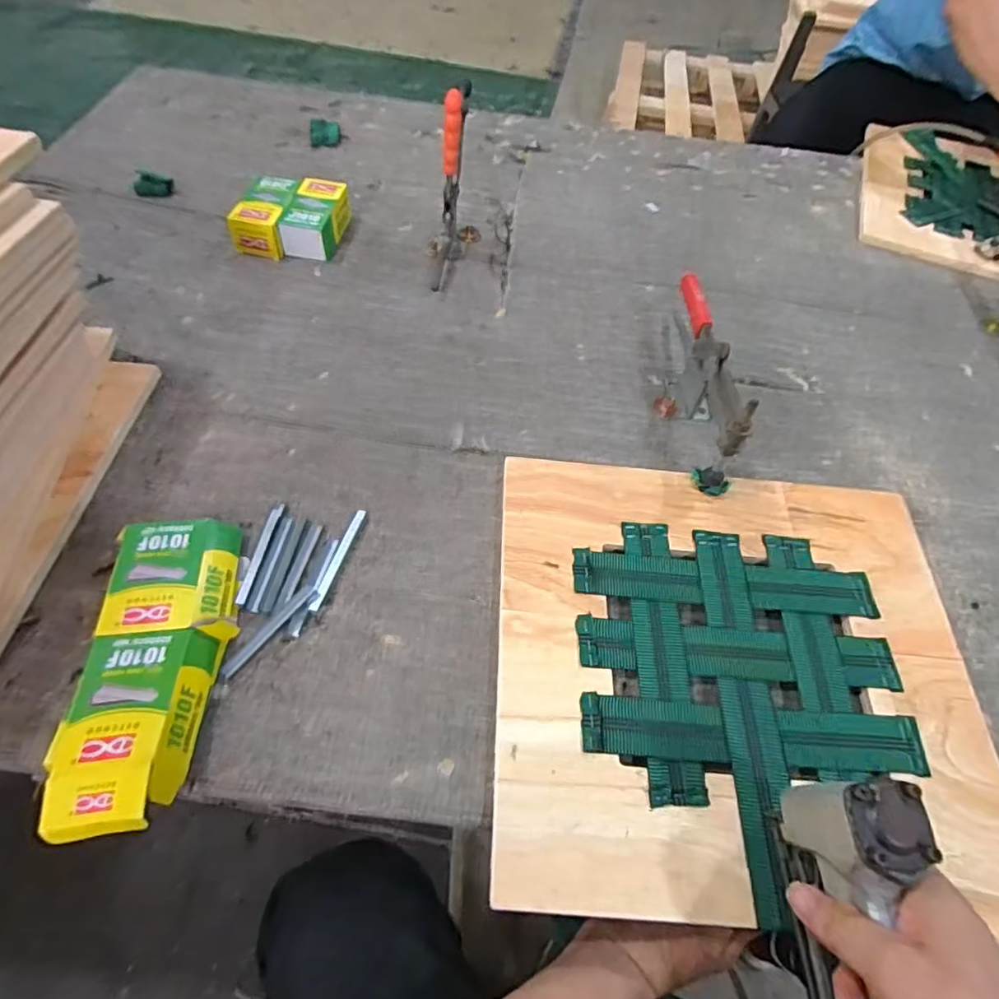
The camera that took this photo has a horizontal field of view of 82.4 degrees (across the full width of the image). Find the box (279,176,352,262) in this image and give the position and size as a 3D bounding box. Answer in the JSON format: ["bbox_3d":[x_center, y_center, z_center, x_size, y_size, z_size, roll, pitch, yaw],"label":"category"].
[{"bbox_3d":[-0.257,-0.397,0.809,0.063,0.053,0.131,9,56,1],"label":"box"}]

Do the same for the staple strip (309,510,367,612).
[{"bbox_3d":[-0.156,0.056,0.553,0.011,0.004,0.112,16,57,6],"label":"staple strip"}]

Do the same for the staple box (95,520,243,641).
[{"bbox_3d":[-0.288,0.071,0.511,0.103,0.032,0.108,-4,57,-7],"label":"staple box"}]

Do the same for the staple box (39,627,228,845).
[{"bbox_3d":[-0.281,0.173,0.435,0.093,0.050,0.145,1,56,-4],"label":"staple box"}]

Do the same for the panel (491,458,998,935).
[{"bbox_3d":[0.211,0.140,0.517,0.417,0.012,0.392,5,56,-2],"label":"panel"}]

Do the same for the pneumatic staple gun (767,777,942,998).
[{"bbox_3d":[0.220,0.286,0.334,0.039,0.145,0.205,-2,57,-6],"label":"pneumatic staple gun"}]

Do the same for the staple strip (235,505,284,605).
[{"bbox_3d":[-0.229,0.049,0.546,0.013,0.007,0.111,7,56,0],"label":"staple strip"}]

